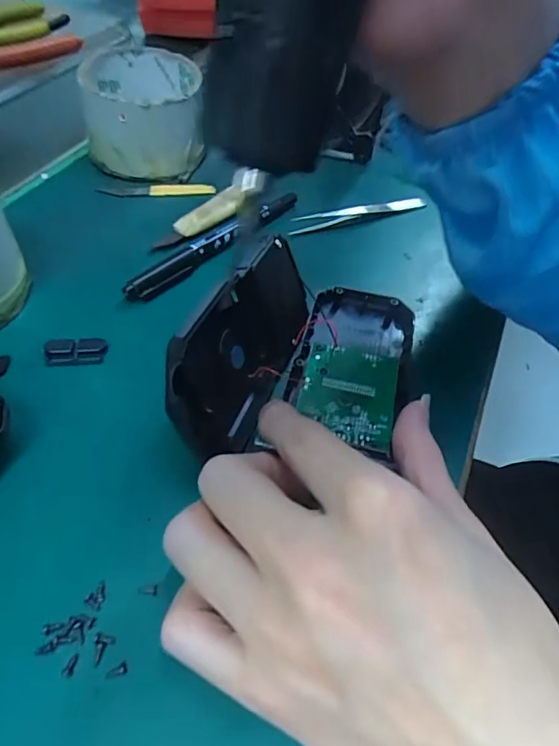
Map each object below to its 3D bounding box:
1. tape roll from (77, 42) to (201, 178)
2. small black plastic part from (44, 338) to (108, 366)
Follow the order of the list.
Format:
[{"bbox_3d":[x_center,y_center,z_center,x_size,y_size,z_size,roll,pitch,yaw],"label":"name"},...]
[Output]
[{"bbox_3d":[-0.092,-0.178,0.346,0.078,0.057,0.080,-2,52,-6],"label":"tape roll"},{"bbox_3d":[-0.102,-0.011,0.249,0.028,0.006,0.014,-1,52,-5],"label":"small black plastic part"}]

